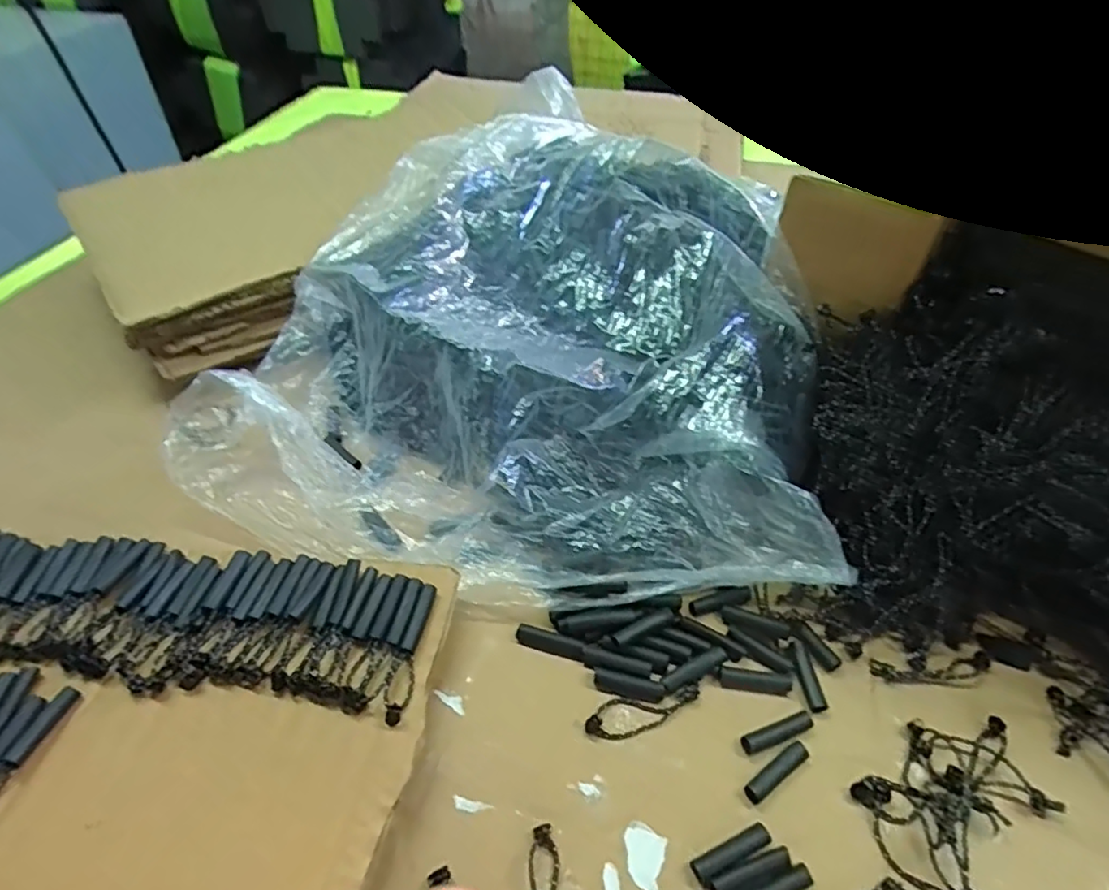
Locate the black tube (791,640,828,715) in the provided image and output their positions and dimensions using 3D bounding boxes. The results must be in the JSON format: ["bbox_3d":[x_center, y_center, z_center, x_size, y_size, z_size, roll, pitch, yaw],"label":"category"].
[{"bbox_3d":[0.135,0.123,0.328,0.009,0.006,0.037,-3,46,-4],"label":"black tube"}]

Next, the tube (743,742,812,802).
[{"bbox_3d":[0.107,0.157,0.296,0.038,0.006,0.009,-24,51,-23],"label":"tube"}]

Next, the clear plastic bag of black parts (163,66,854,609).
[{"bbox_3d":[-0.025,-0.120,0.474,0.408,0.109,0.455,6,46,4],"label":"clear plastic bag of black parts"}]

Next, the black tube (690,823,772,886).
[{"bbox_3d":[0.079,0.181,0.274,0.038,0.006,0.010,-18,49,-18],"label":"black tube"}]

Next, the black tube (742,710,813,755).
[{"bbox_3d":[0.112,0.144,0.308,0.038,0.006,0.010,-15,48,-15],"label":"black tube"}]

